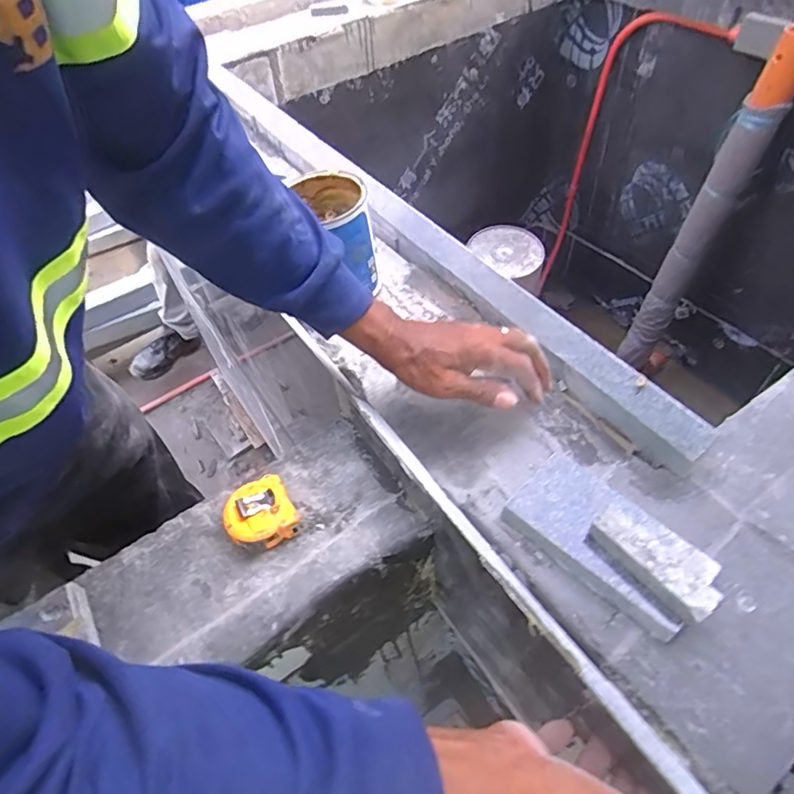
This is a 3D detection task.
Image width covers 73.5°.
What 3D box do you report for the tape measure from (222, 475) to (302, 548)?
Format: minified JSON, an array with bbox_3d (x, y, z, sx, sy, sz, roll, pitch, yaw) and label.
[{"bbox_3d":[-0.120,0.104,0.466,0.056,0.030,0.057,-28,55,-16],"label":"tape measure"}]

